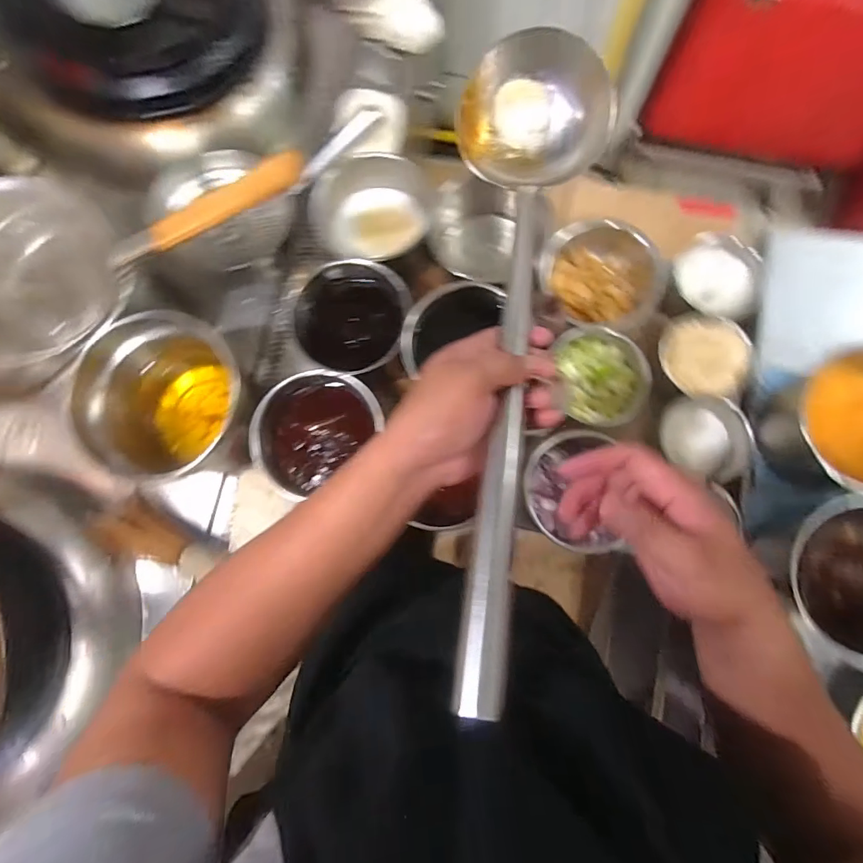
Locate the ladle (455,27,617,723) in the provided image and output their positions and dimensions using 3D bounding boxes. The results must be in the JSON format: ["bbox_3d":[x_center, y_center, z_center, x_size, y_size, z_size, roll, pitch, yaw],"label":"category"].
[{"bbox_3d":[0.082,-0.106,0.386,0.137,0.090,0.598,4,68,4],"label":"ladle"}]

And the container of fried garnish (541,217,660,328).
[{"bbox_3d":[0.253,-0.240,0.729,0.164,0.102,0.175,-24,82,0],"label":"container of fried garnish"}]

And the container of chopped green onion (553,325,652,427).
[{"bbox_3d":[0.241,-0.080,0.691,0.132,0.072,0.137,0,82,3],"label":"container of chopped green onion"}]

